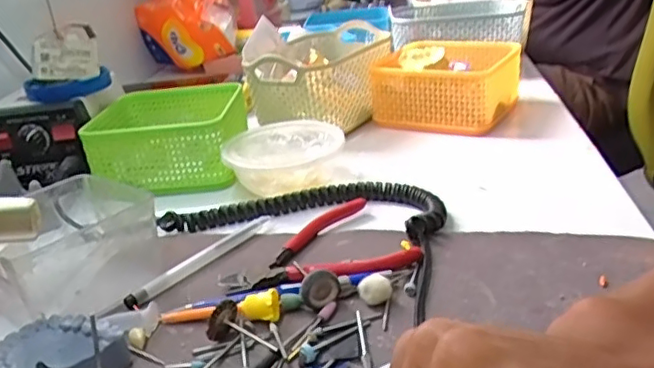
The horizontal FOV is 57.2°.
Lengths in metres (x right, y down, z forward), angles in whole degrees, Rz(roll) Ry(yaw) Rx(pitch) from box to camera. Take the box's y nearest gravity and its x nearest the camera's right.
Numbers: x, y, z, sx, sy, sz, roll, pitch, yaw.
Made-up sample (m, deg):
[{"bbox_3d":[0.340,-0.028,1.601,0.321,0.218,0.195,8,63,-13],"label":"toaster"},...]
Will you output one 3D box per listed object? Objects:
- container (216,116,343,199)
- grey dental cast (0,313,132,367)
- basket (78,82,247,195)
[{"bbox_3d":[-0.038,-0.021,0.535,0.101,0.043,0.101,-4,25,2],"label":"container"},{"bbox_3d":[-0.143,0.093,0.319,0.066,0.022,0.054,-20,29,-29],"label":"grey dental cast"},{"bbox_3d":[-0.151,-0.047,0.587,0.131,0.062,0.136,-4,25,2],"label":"basket"}]

